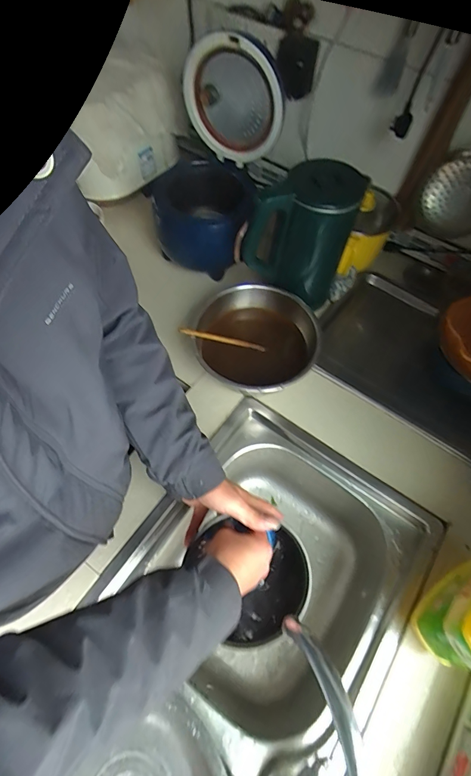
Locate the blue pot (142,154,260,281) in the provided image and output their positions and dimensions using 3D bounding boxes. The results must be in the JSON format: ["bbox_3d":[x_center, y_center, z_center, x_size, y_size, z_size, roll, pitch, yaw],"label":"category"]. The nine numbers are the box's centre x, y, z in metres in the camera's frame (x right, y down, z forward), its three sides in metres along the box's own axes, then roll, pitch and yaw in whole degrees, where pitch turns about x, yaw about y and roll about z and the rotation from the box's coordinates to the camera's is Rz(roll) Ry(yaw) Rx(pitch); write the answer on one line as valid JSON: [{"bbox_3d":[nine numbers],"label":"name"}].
[{"bbox_3d":[-0.068,-0.354,0.778,0.195,0.158,0.225,3,62,-1],"label":"blue pot"}]

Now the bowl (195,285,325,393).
[{"bbox_3d":[0.034,-0.085,0.685,0.207,0.087,0.215,1,62,-2],"label":"bowl"}]

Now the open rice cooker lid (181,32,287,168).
[{"bbox_3d":[-0.007,-0.547,0.708,0.206,0.191,0.052,37,65,17],"label":"open rice cooker lid"}]

